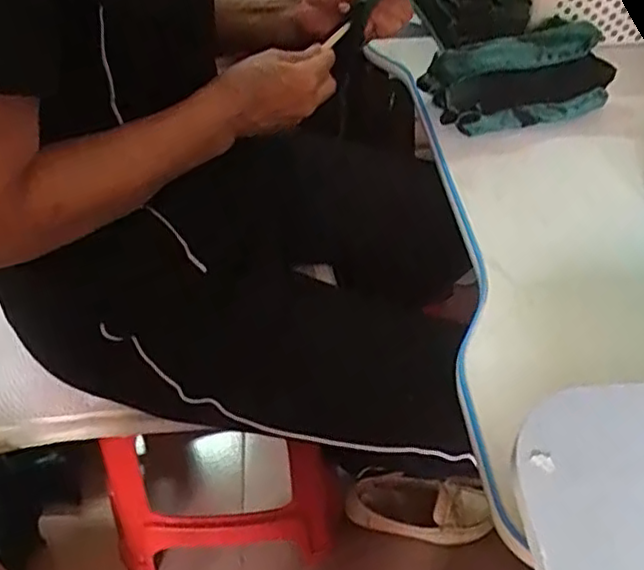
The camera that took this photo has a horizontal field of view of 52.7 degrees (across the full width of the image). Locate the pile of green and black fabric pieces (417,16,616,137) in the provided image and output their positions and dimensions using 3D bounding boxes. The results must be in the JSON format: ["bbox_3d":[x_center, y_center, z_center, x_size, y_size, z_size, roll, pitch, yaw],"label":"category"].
[{"bbox_3d":[0.202,-0.210,0.668,0.184,0.074,0.098,-12,44,-11],"label":"pile of green and black fabric pieces"}]

